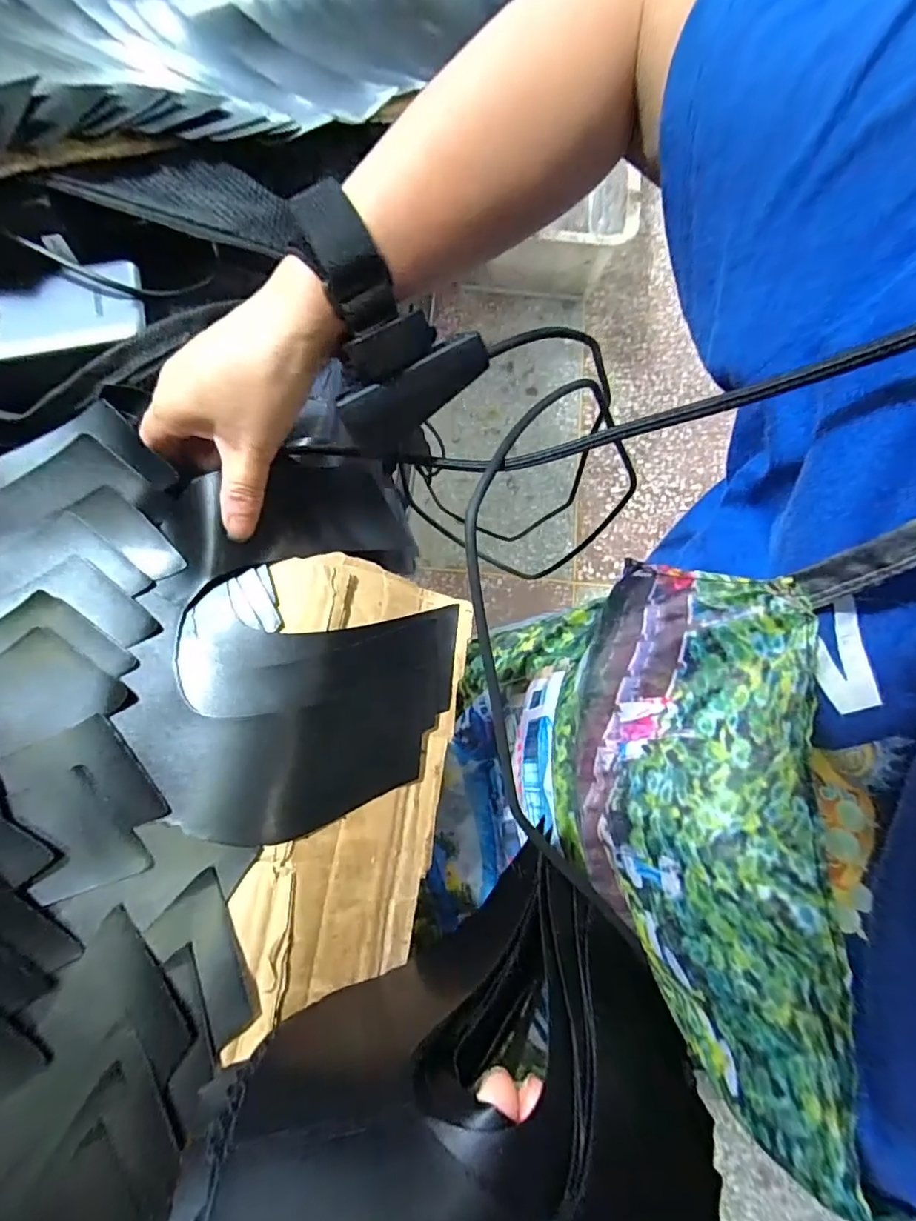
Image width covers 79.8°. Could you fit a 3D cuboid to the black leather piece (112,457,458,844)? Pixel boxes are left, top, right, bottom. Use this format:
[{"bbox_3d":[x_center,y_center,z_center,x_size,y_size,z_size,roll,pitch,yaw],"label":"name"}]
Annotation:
[{"bbox_3d":[-0.077,0.013,0.288,0.155,0.019,0.189,7,73,-24],"label":"black leather piece"}]

